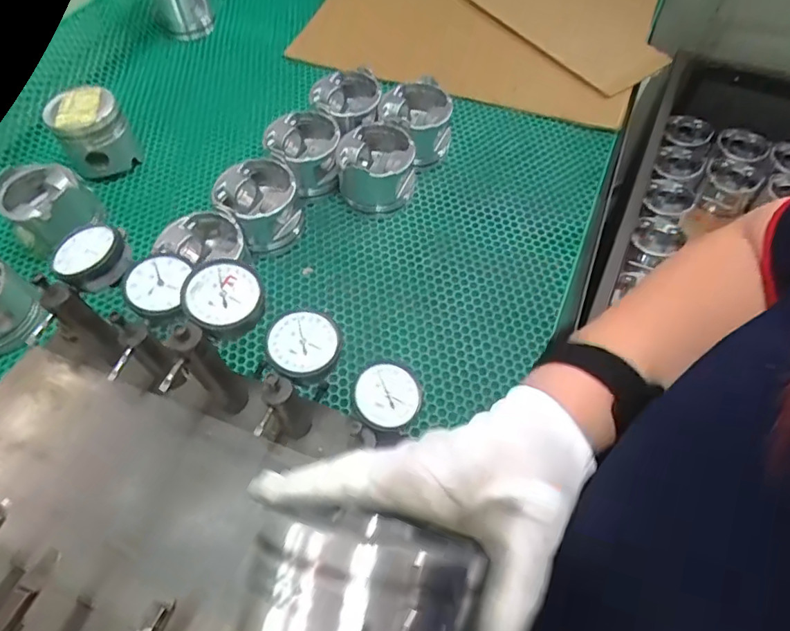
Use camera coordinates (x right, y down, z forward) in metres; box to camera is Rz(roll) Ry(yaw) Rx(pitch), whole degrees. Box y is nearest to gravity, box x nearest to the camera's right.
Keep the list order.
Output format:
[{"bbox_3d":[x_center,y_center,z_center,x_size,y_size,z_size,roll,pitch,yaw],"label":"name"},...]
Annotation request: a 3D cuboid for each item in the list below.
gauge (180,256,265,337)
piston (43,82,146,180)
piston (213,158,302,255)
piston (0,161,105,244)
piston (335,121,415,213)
[{"bbox_3d":[-0.120,-0.010,0.380,0.052,0.027,0.058,-28,61,-16],"label":"gauge"},{"bbox_3d":[-0.423,-0.258,0.752,0.091,0.094,0.091,-1,57,1],"label":"piston"},{"bbox_3d":[-0.174,-0.140,0.689,0.095,0.092,0.102,-1,57,1],"label":"piston"},{"bbox_3d":[-0.438,-0.140,0.686,0.097,0.086,0.097,-1,57,1],"label":"piston"},{"bbox_3d":[-0.024,-0.197,0.723,0.099,0.078,0.100,20,60,14],"label":"piston"}]

